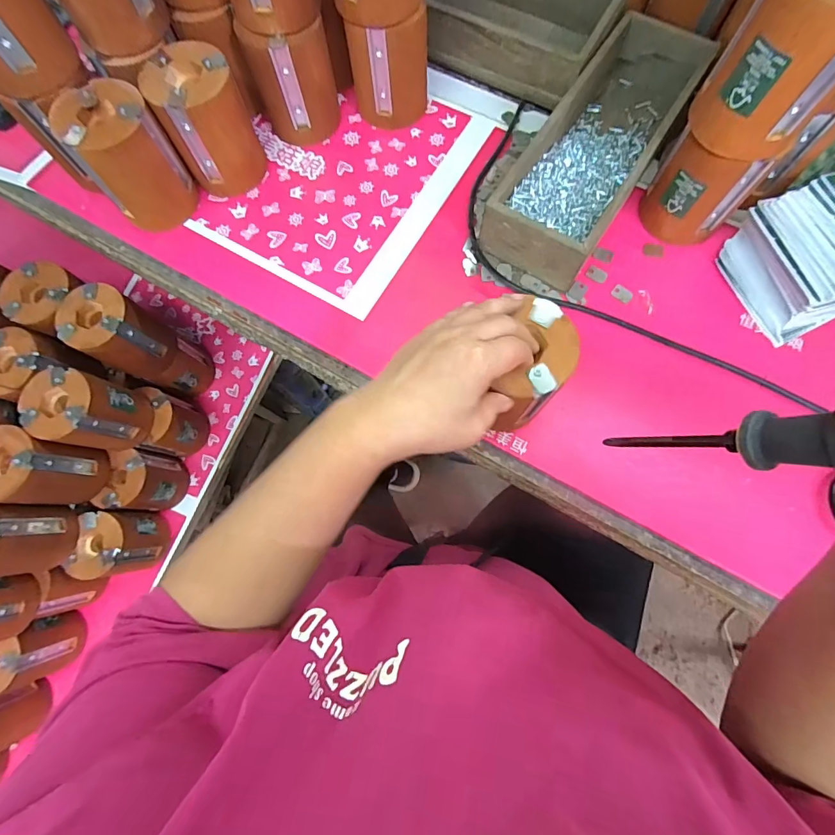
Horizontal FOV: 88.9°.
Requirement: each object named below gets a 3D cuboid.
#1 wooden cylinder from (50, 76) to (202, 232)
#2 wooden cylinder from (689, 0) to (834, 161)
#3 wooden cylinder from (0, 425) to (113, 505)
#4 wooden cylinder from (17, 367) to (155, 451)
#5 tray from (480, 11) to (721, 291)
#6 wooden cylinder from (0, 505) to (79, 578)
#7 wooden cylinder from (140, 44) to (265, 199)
[{"bbox_3d":[-0.274,-0.246,0.408,0.075,0.103,0.077,0,76,2],"label":"wooden cylinder"},{"bbox_3d":[0.252,-0.245,0.289,0.080,0.099,0.067,43,81,11],"label":"wooden cylinder"},{"bbox_3d":[-0.429,0.059,0.486,0.080,0.102,0.076,14,77,5],"label":"wooden cylinder"},{"bbox_3d":[-0.380,-0.005,0.492,0.079,0.096,0.078,9,77,4],"label":"wooden cylinder"},{"bbox_3d":[0.181,-0.270,0.423,0.103,0.065,0.289,32,79,9],"label":"tray"},{"bbox_3d":[-0.449,0.135,0.469,0.071,0.111,0.075,4,76,3],"label":"wooden cylinder"},{"bbox_3d":[-0.202,-0.287,0.419,0.077,0.099,0.076,0,76,2],"label":"wooden cylinder"}]

